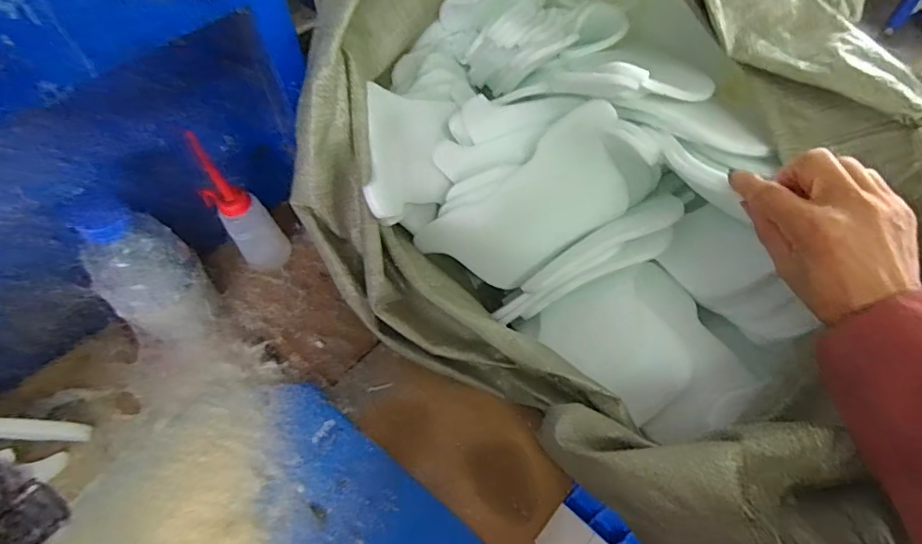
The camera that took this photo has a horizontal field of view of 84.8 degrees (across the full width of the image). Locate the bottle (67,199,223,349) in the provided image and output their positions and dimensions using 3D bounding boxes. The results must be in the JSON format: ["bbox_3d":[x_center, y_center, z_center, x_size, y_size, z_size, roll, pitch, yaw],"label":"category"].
[{"bbox_3d":[-0.305,0.006,0.495,0.072,0.173,0.073,0,57,0],"label":"bottle"}]

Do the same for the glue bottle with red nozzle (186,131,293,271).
[{"bbox_3d":[-0.234,-0.066,0.543,0.054,0.173,0.047,-35,64,-21],"label":"glue bottle with red nozzle"}]

